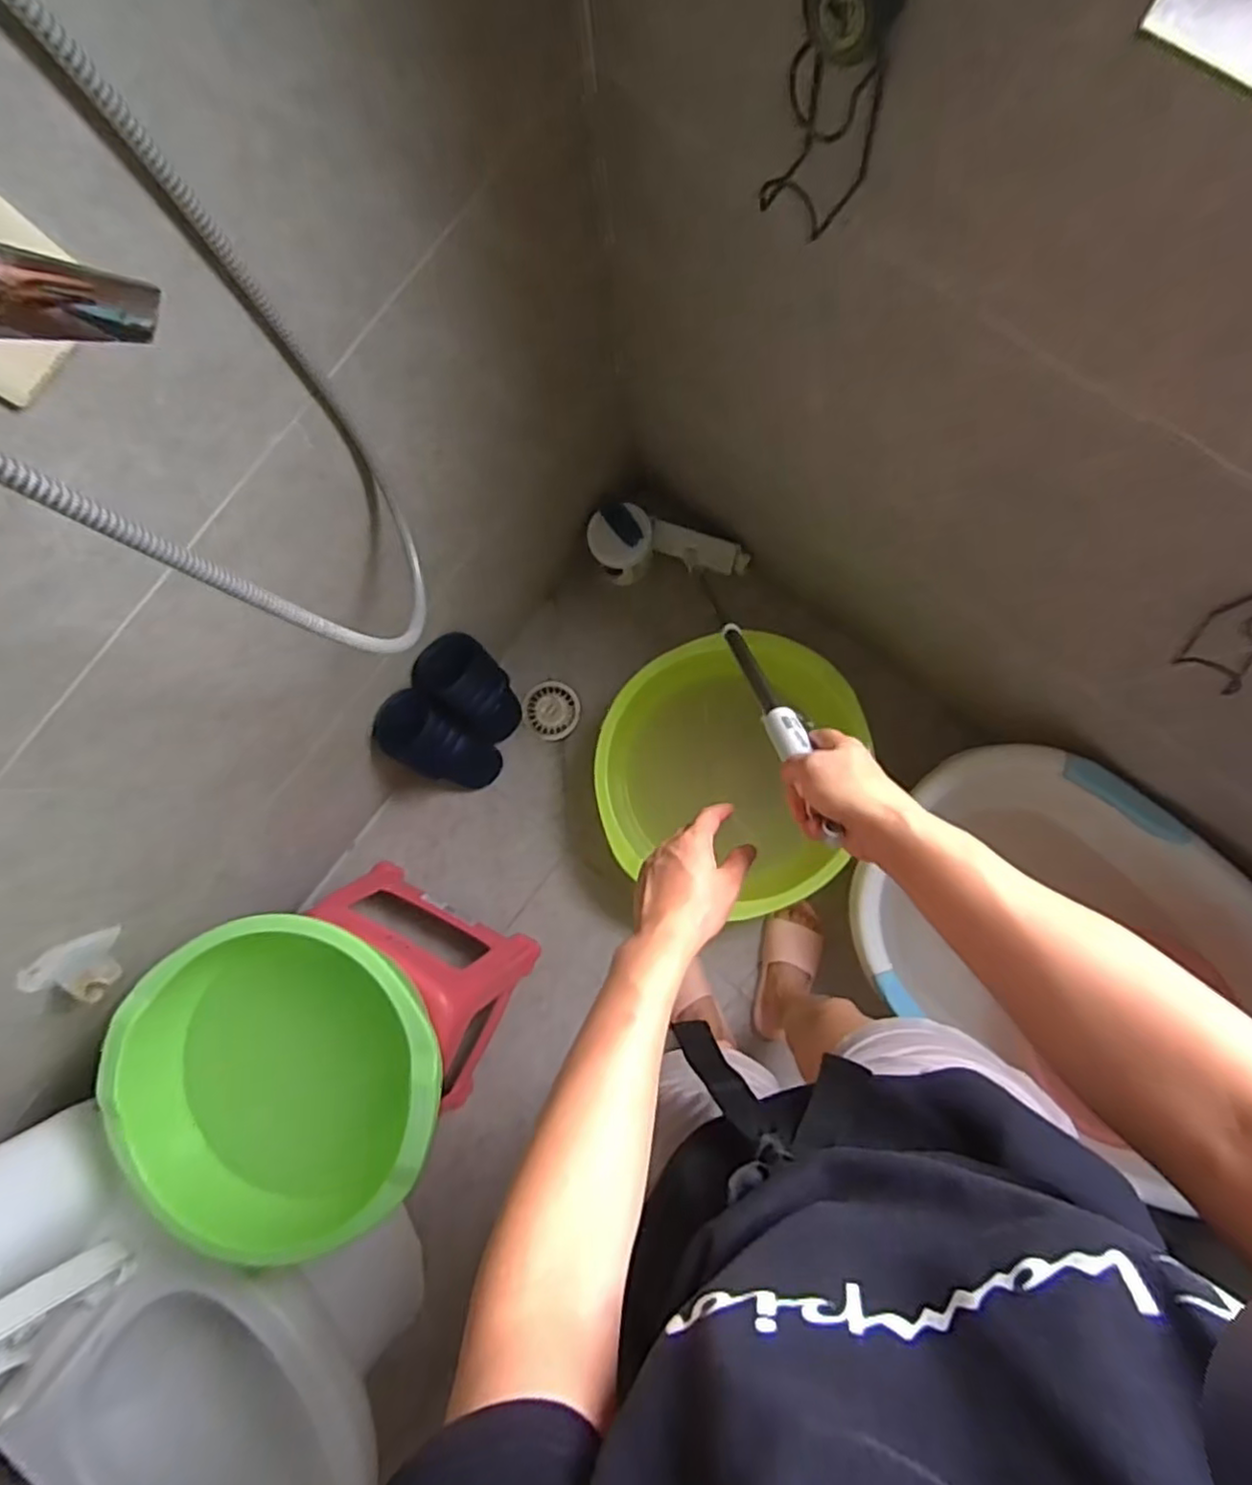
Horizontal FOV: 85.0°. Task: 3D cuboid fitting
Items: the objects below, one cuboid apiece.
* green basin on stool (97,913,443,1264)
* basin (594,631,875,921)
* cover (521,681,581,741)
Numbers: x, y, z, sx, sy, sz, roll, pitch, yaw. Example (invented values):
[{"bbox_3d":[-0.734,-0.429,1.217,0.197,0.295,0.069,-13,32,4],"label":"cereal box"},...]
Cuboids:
[{"bbox_3d":[-0.420,0.415,0.871,0.380,0.161,0.367,0,84,4],"label":"green basin on stool"},{"bbox_3d":[0.168,0.062,1.178,0.425,0.218,0.461,0,84,4],"label":"basin"},{"bbox_3d":[-0.148,-0.063,1.365,0.116,0.006,0.115,-8,89,-19],"label":"cover"}]

